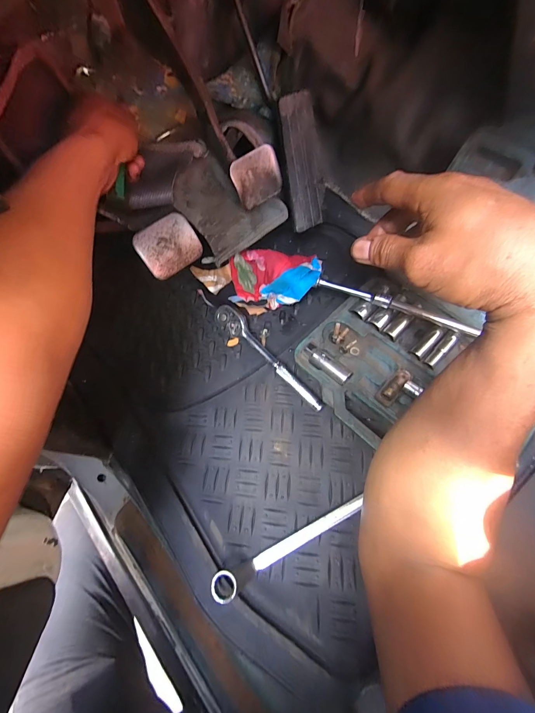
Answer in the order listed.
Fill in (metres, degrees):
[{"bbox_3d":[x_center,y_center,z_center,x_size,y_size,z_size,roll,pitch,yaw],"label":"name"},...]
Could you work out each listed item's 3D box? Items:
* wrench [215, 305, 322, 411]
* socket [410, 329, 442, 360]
[{"bbox_3d":[0.000,-0.002,0.389,0.025,0.029,0.189,-43,67,-12],"label":"wrench"},{"bbox_3d":[0.190,-0.015,0.358,0.044,0.014,0.014,-43,67,-13],"label":"socket"}]

